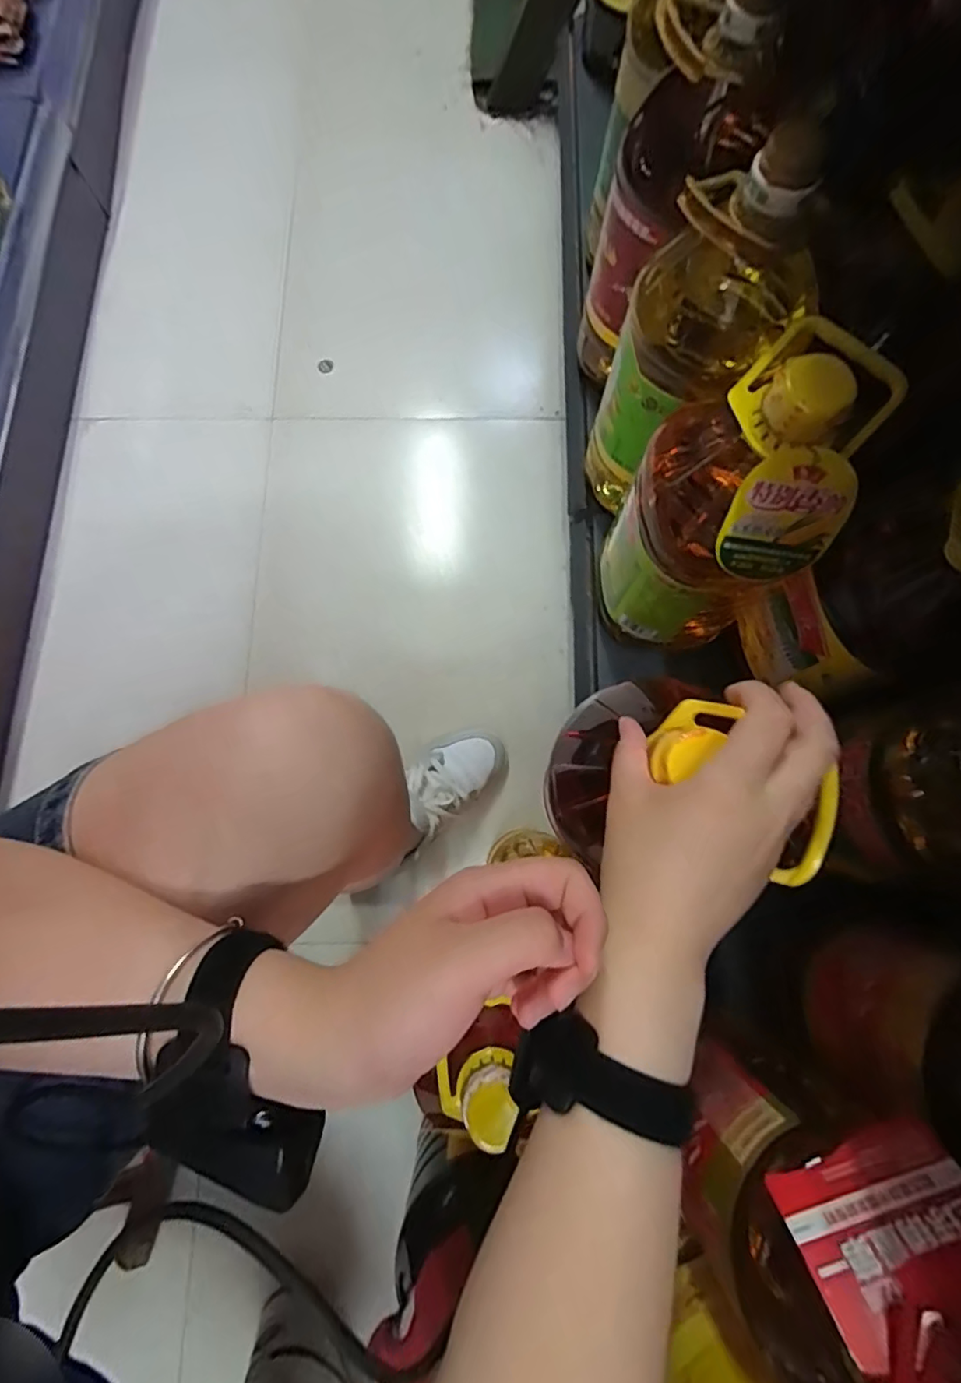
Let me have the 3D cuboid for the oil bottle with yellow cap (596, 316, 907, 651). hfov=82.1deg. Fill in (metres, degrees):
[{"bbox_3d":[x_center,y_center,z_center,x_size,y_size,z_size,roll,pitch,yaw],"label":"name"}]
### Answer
[{"bbox_3d":[0.198,-0.148,0.493,0.143,0.336,0.130,0,77,0],"label":"oil bottle with yellow cap"}]

